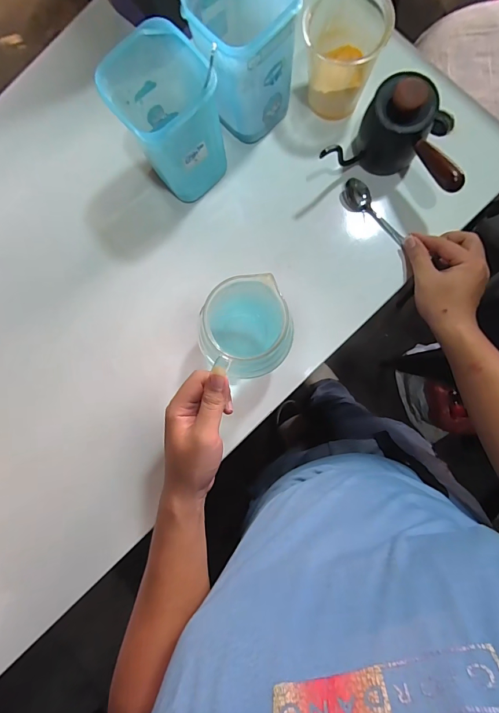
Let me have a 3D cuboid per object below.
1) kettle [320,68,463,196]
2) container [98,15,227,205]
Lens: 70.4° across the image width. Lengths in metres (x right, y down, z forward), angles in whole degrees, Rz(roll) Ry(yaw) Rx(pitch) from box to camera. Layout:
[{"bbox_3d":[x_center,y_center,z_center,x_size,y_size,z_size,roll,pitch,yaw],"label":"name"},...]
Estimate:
[{"bbox_3d":[0.174,-0.249,0.414,0.148,0.094,0.098,17,89,5],"label":"kettle"},{"bbox_3d":[-0.087,-0.262,0.404,0.095,0.141,0.099,-34,85,2],"label":"container"}]

